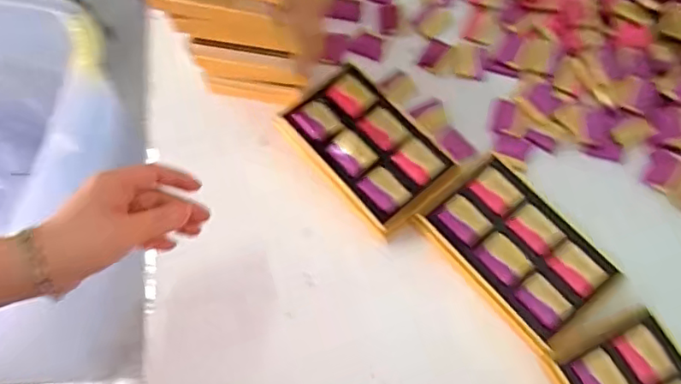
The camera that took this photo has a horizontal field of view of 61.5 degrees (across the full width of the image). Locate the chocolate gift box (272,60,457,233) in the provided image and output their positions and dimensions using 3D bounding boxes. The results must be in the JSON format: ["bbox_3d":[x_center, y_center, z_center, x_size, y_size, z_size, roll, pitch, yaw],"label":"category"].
[{"bbox_3d":[0.024,-0.045,0.577,0.093,0.034,0.157,-40,72,-13],"label":"chocolate gift box"}]

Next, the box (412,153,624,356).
[{"bbox_3d":[0.162,0.050,0.520,0.108,0.019,0.164,-38,71,-12],"label":"box"}]

